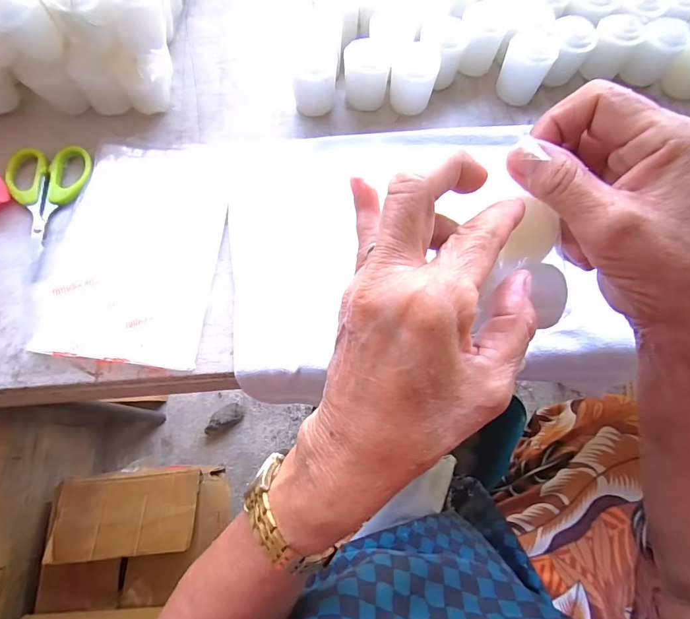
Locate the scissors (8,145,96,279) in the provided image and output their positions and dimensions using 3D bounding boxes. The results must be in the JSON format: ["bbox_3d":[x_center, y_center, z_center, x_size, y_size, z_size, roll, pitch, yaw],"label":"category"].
[{"bbox_3d":[-0.235,-0.079,0.309,0.063,0.006,0.106,2,71,0],"label":"scissors"}]

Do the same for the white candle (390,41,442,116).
[{"bbox_3d":[0.057,-0.194,0.341,0.038,0.045,0.041,11,71,2],"label":"white candle"}]

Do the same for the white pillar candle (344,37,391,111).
[{"bbox_3d":[0.018,-0.198,0.344,0.037,0.037,0.039,-1,72,0],"label":"white pillar candle"}]

